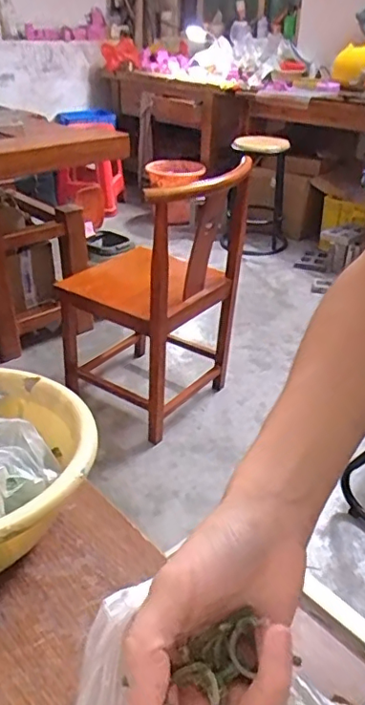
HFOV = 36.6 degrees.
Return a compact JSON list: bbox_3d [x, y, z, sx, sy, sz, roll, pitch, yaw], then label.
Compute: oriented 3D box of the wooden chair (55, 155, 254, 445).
[{"bbox_3d":[-0.099,-0.199,1.672,0.486,0.742,0.432,28,40,36],"label":"wooden chair"}]

